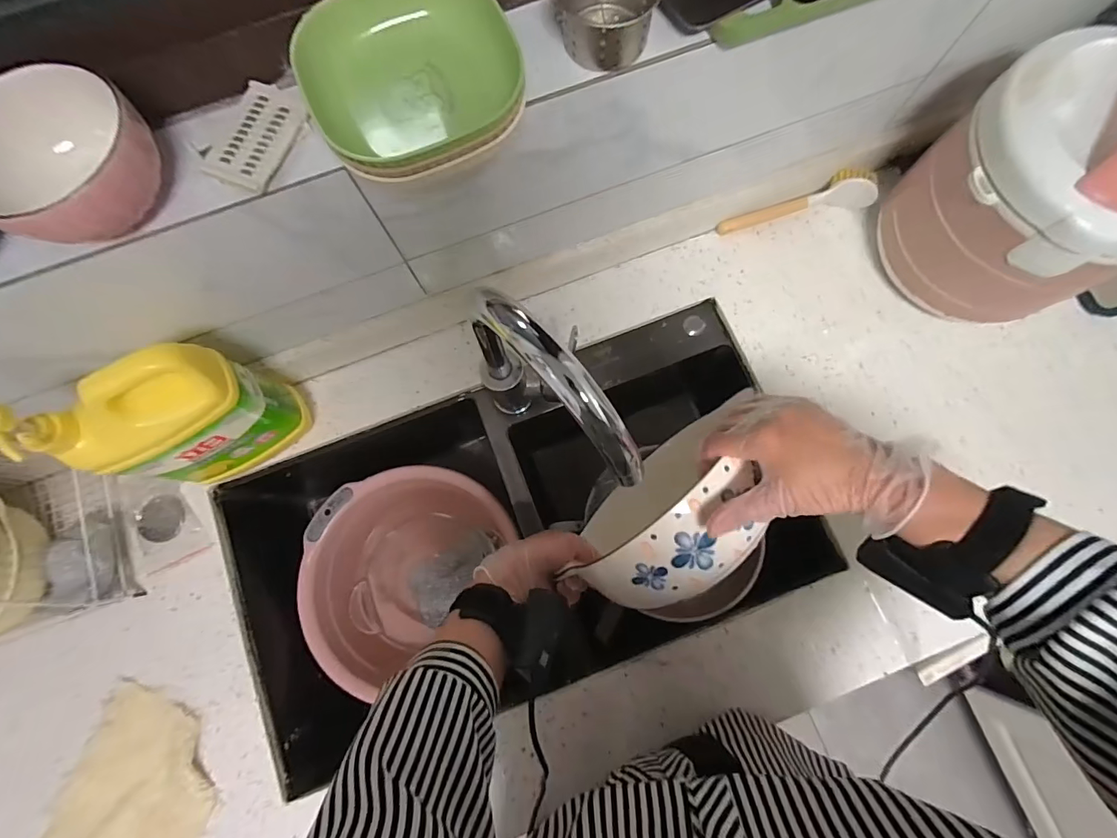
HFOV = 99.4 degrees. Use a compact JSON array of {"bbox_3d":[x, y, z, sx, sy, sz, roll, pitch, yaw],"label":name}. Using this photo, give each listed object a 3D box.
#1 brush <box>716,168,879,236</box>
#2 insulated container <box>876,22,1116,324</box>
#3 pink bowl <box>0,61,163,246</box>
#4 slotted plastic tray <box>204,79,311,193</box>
[{"bbox_3d":[0.310,-0.289,0.625,0.192,0.050,0.046,-8,79,-1],"label":"brush"},{"bbox_3d":[0.501,-0.237,0.496,0.185,0.205,0.211,-40,81,-7],"label":"insulated container"},{"bbox_3d":[-0.312,-0.160,0.310,0.091,0.061,0.106,33,81,7],"label":"pink bowl"},{"bbox_3d":[-0.223,-0.208,0.351,0.050,0.009,0.082,24,80,5],"label":"slotted plastic tray"}]

